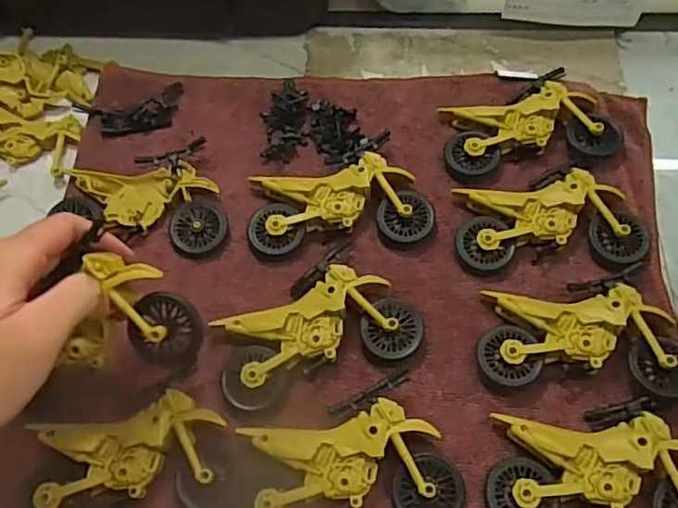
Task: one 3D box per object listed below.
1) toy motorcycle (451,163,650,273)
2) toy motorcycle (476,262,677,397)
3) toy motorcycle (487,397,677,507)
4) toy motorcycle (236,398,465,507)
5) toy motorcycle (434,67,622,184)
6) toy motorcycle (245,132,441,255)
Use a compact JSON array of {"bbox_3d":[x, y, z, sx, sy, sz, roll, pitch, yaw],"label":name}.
[{"bbox_3d":[0.134,-0.024,0.385,0.115,0.021,0.066,-1,65,1],"label":"toy motorcycle"},{"bbox_3d":[0.137,0.049,0.345,0.111,0.024,0.075,-8,65,-3],"label":"toy motorcycle"},{"bbox_3d":[0.141,0.113,0.315,0.116,0.021,0.070,6,65,4],"label":"toy motorcycle"},{"bbox_3d":[0.005,0.115,0.318,0.114,0.019,0.060,-5,65,-1],"label":"toy motorcycle"},{"bbox_3d":[0.128,-0.093,0.419,0.114,0.023,0.073,-9,65,-3],"label":"toy motorcycle"},{"bbox_3d":[-0.002,-0.034,0.389,0.112,0.019,0.075,-13,65,-5],"label":"toy motorcycle"}]

